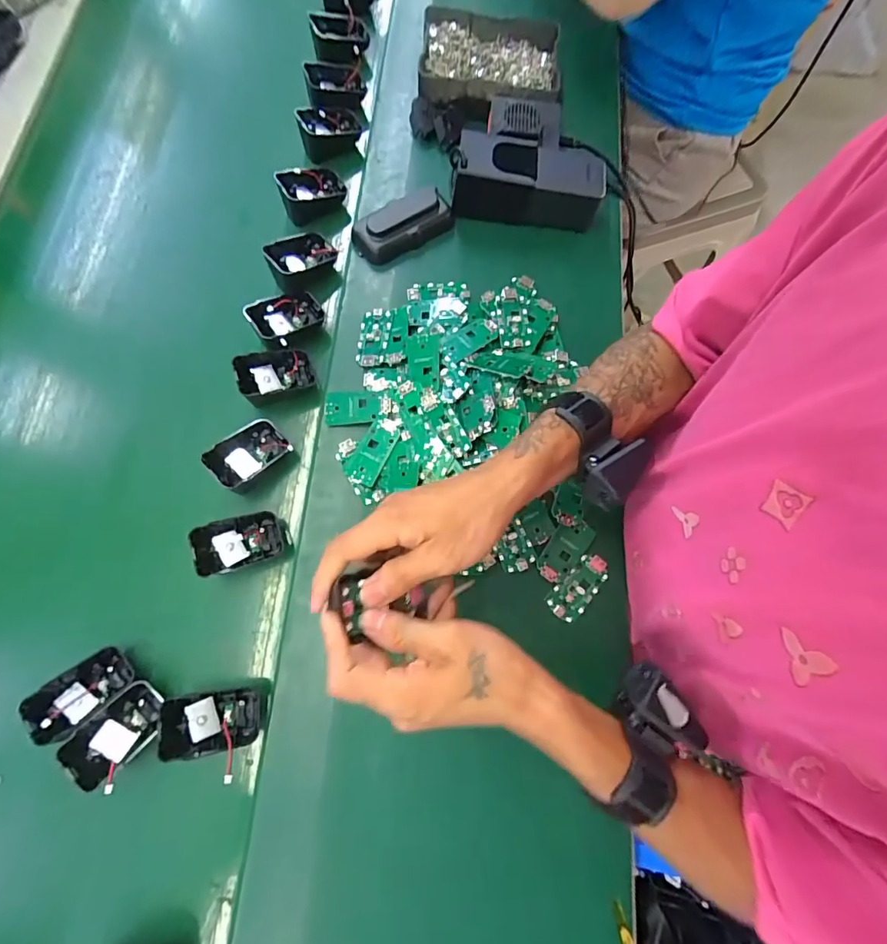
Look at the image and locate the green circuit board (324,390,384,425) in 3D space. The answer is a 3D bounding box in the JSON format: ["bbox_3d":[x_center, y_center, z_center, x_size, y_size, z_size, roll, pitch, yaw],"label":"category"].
[{"bbox_3d":[-0.086,-0.061,0.437,0.054,0.009,0.031,-5,75,-3],"label":"green circuit board"}]

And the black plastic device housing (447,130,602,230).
[{"bbox_3d":[0.091,-0.310,0.493,0.155,0.056,0.063,7,75,0],"label":"black plastic device housing"}]

